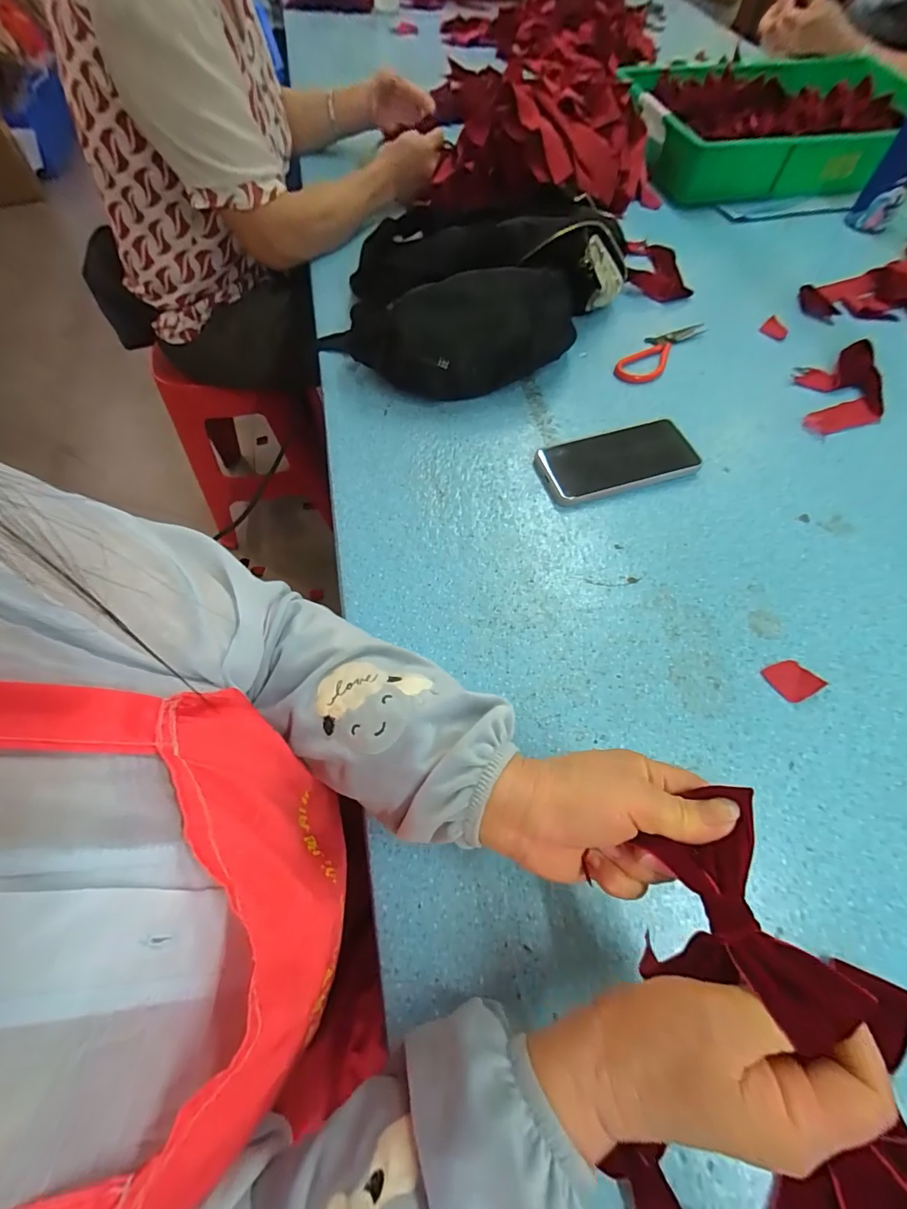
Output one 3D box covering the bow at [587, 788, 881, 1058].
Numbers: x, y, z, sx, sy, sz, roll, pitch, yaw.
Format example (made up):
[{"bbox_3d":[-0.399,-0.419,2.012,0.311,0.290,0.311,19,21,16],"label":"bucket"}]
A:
[{"bbox_3d":[0.125,0.141,0.217,0.064,0.039,0.095,-10,62,-5],"label":"bow"}]

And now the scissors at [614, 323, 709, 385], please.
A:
[{"bbox_3d":[0.265,-0.326,0.597,0.050,0.005,0.160,38,68,18],"label":"scissors"}]

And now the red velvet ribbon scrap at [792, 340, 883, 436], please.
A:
[{"bbox_3d":[0.460,-0.262,0.557,0.088,0.022,0.144,7,62,4],"label":"red velvet ribbon scrap"}]

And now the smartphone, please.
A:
[{"bbox_3d":[0.173,-0.155,0.501,0.165,0.015,0.081,-14,63,-7],"label":"smartphone"}]

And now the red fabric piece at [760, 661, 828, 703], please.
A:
[{"bbox_3d":[0.282,0.062,0.389,0.035,0.010,0.034,-24,64,-12],"label":"red fabric piece"}]

